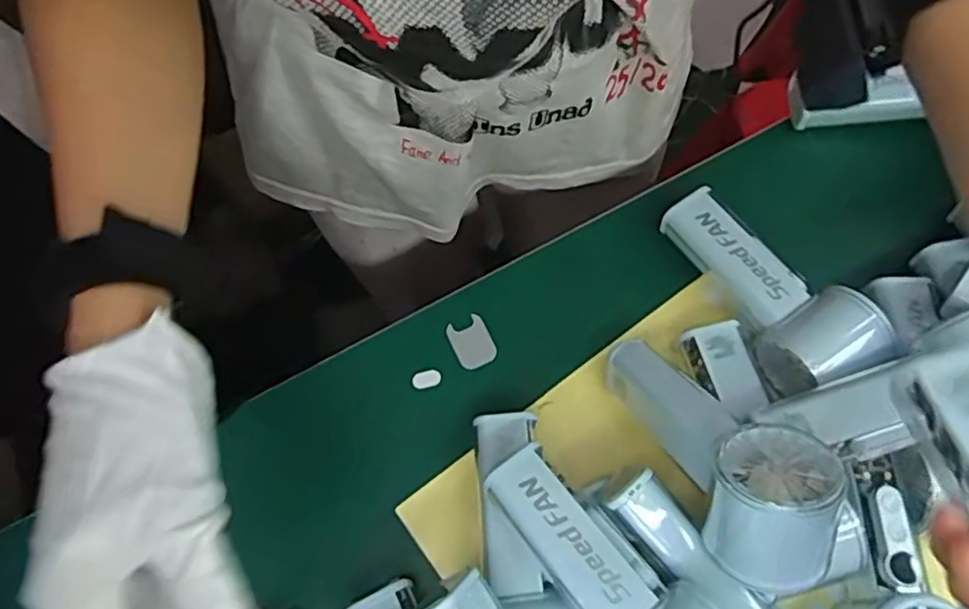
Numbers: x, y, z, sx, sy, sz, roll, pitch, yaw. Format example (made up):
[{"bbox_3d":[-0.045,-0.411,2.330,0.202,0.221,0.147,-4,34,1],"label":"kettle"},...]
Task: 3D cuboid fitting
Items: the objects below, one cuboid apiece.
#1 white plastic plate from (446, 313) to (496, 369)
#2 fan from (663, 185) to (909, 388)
[{"bbox_3d":[-0.008,0.025,0.446,0.025,0.004,0.035,-23,73,-6],"label":"white plastic plate"},{"bbox_3d":[0.180,-0.017,0.426,0.074,0.050,0.144,-26,74,-7],"label":"fan"}]

